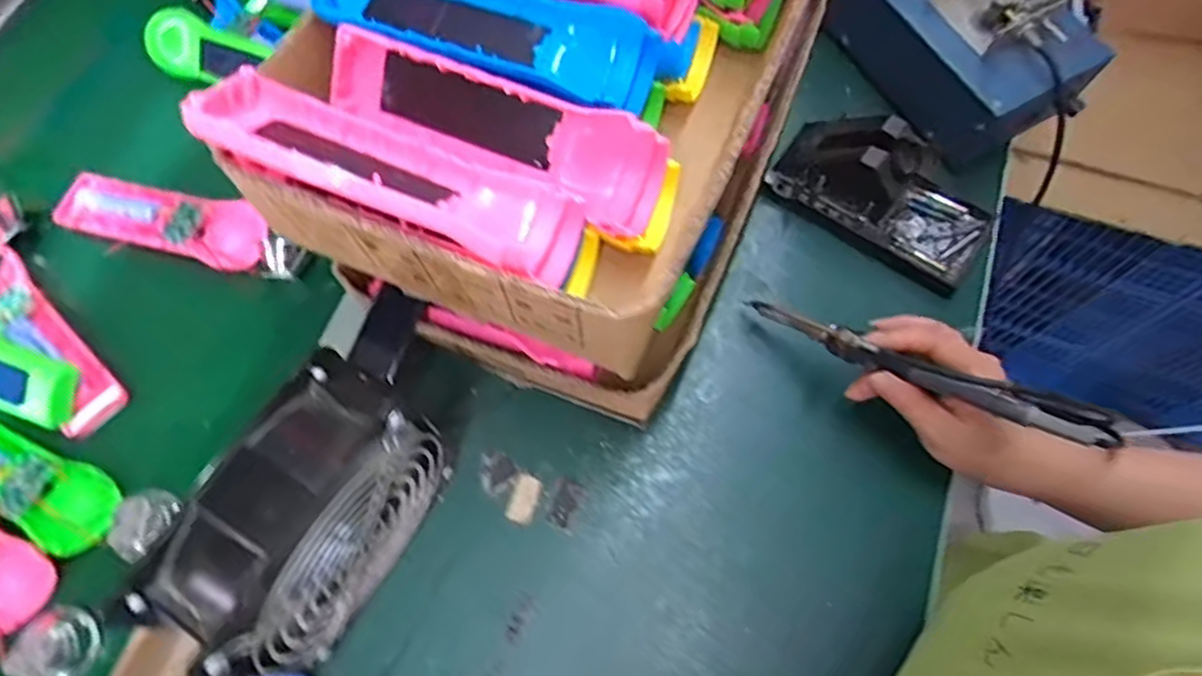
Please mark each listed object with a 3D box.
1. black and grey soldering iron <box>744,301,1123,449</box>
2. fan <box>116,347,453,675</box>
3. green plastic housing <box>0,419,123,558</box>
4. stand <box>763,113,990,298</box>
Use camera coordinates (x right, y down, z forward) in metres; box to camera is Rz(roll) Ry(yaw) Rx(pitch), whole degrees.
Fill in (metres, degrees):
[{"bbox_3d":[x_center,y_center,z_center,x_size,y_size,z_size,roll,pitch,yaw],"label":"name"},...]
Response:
[{"bbox_3d":[0.182,0.014,0.410,0.210,0.035,0.020,23,70,32],"label":"black and grey soldering iron"},{"bbox_3d":[-0.149,0.098,0.370,0.063,0.150,0.147,28,72,9],"label":"fan"},{"bbox_3d":[-0.384,0.083,0.445,0.177,0.018,0.050,28,72,9],"label":"green plastic housing"},{"bbox_3d":[0.208,-0.110,0.492,0.155,0.072,0.080,36,74,12],"label":"stand"}]

